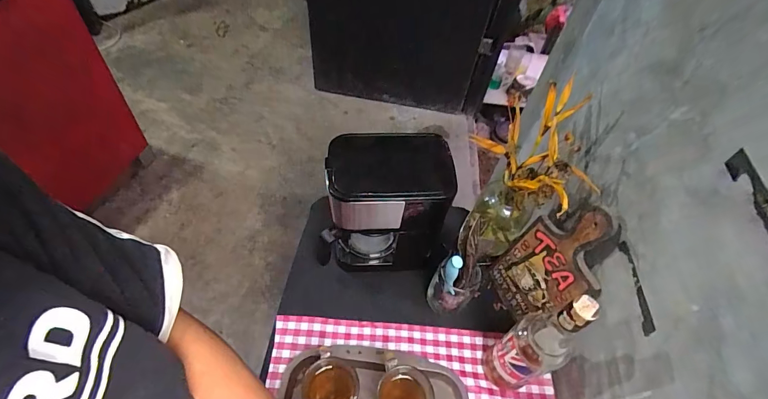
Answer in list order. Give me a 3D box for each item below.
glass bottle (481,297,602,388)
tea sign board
[{"bbox_3d":[0.216,0.214,0.539,0.063,0.302,0.074,-19,58,-18],"label":"glass bottle"},{"bbox_3d":[0.280,0.117,0.640,0.029,0.259,0.135,-6,62,-26],"label":"tea sign board"}]

